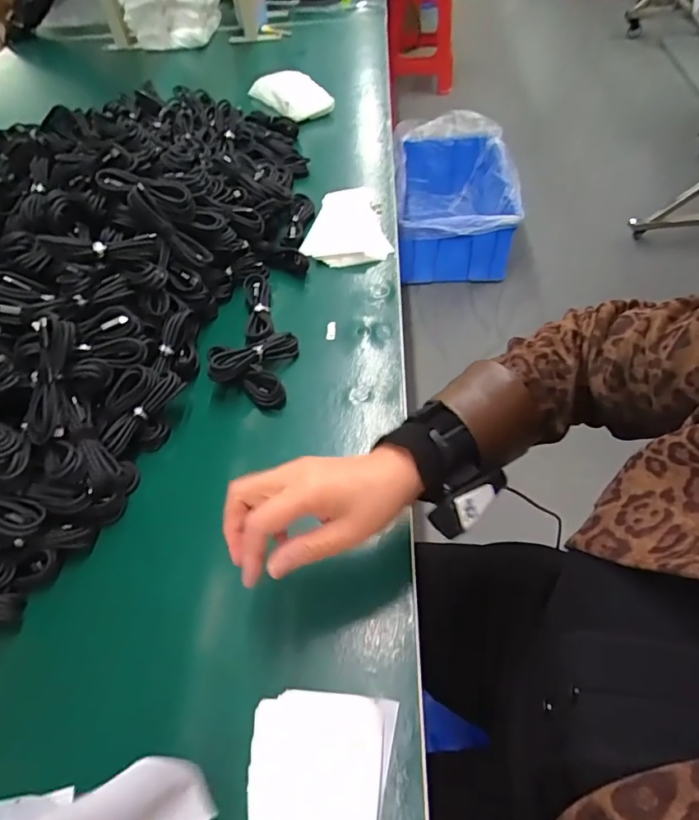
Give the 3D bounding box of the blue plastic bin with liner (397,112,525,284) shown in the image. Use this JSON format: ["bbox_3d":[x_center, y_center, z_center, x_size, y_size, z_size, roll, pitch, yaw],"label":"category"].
[{"bbox_3d":[0.370,-0.778,1.793,0.410,0.359,0.640,-3,53,2],"label":"blue plastic bin with liner"}]

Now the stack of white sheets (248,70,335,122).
[{"bbox_3d":[-0.124,-0.622,0.969,0.202,0.053,0.072,37,64,27],"label":"stack of white sheets"}]

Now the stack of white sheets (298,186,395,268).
[{"bbox_3d":[-0.006,-0.271,0.716,0.120,0.023,0.162,-4,53,1],"label":"stack of white sheets"}]

